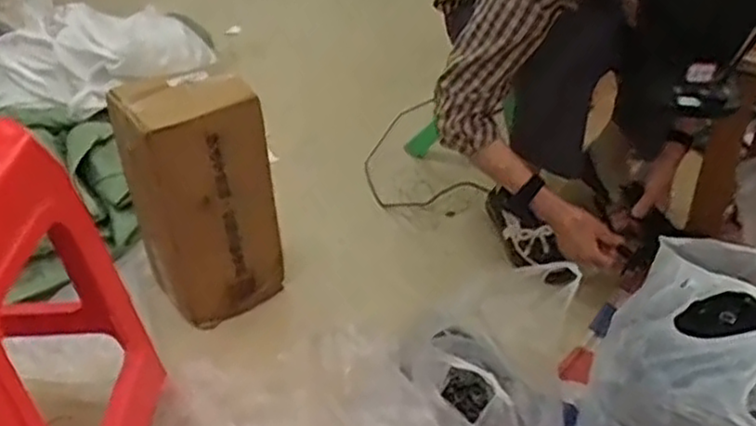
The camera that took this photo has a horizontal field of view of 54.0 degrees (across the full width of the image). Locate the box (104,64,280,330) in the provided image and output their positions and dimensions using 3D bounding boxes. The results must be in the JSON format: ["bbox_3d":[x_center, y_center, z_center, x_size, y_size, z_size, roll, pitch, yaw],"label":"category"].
[{"bbox_3d":[-0.270,-0.030,1.141,0.178,0.347,0.158,-27,44,-30],"label":"box"}]

